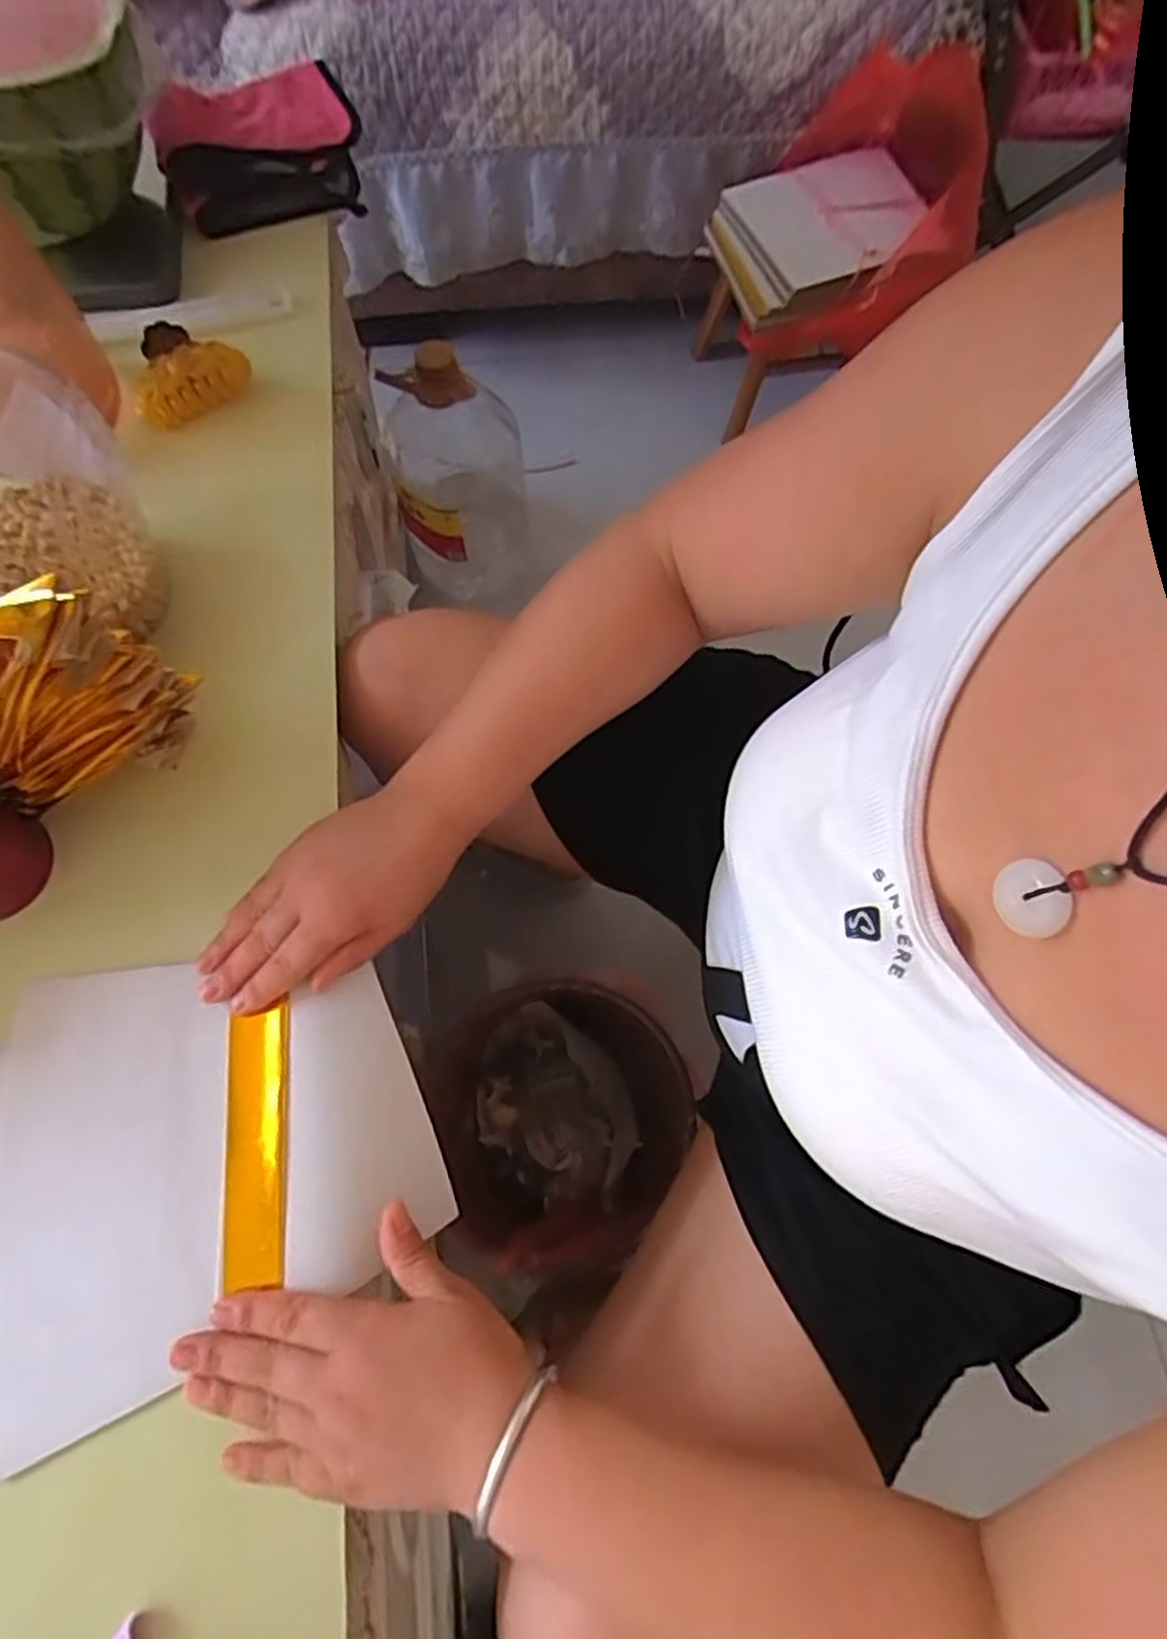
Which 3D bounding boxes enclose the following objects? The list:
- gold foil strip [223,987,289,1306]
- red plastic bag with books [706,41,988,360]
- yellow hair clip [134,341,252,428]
[{"bbox_3d":[-0.177,0.173,0.402,0.036,0.006,0.133,-7,74,7],"label":"gold foil strip"},{"bbox_3d":[0.330,-0.781,0.949,0.300,0.177,0.339,12,71,3],"label":"red plastic bag with books"},{"bbox_3d":[-0.285,-0.318,0.541,0.083,0.025,0.034,-31,74,-11],"label":"yellow hair clip"}]

